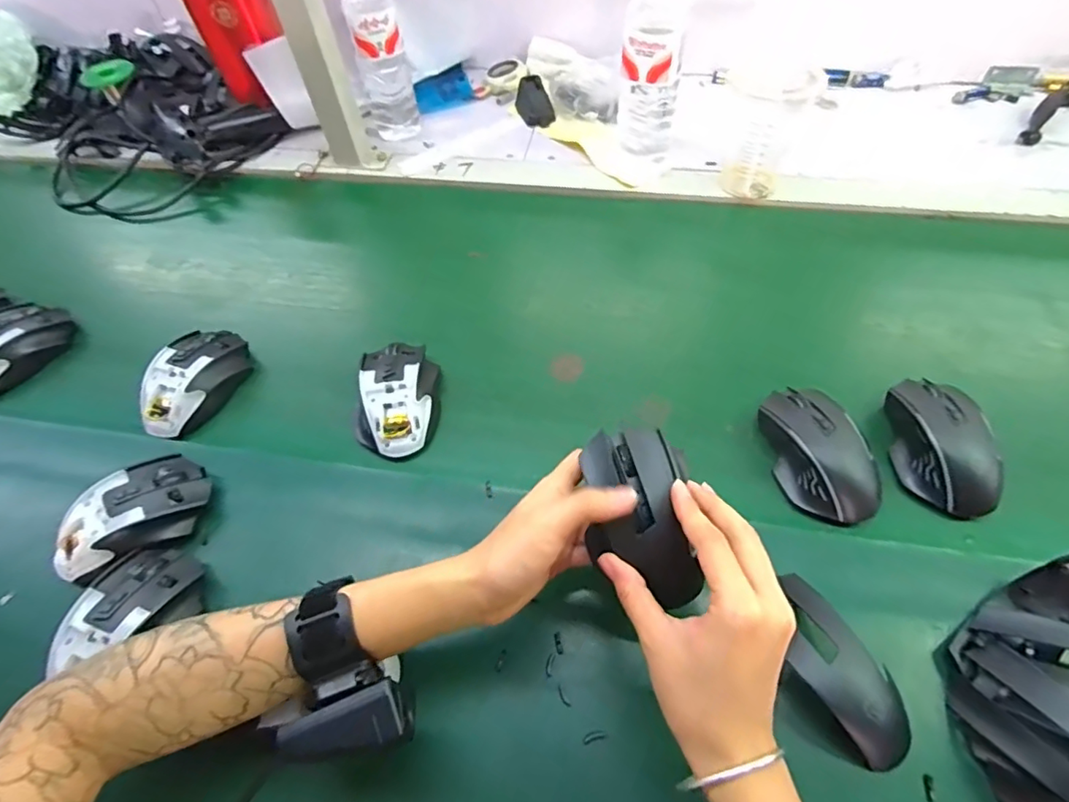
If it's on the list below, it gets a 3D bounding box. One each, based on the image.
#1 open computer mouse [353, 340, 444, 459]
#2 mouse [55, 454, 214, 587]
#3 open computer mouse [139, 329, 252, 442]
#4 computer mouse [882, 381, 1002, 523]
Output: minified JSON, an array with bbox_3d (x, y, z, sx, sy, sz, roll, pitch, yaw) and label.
[{"bbox_3d":[-0.121,0.001,0.507,0.071,0.054,0.107,0,57,4],"label":"open computer mouse"},{"bbox_3d":[-0.318,0.092,0.439,0.117,0.041,0.072,-32,60,-16],"label":"mouse"},{"bbox_3d":[-0.319,-0.018,0.527,0.070,0.044,0.117,8,58,9],"label":"open computer mouse"},{"bbox_3d":[0.324,0.034,0.446,0.059,0.044,0.111,-3,57,2],"label":"computer mouse"}]

